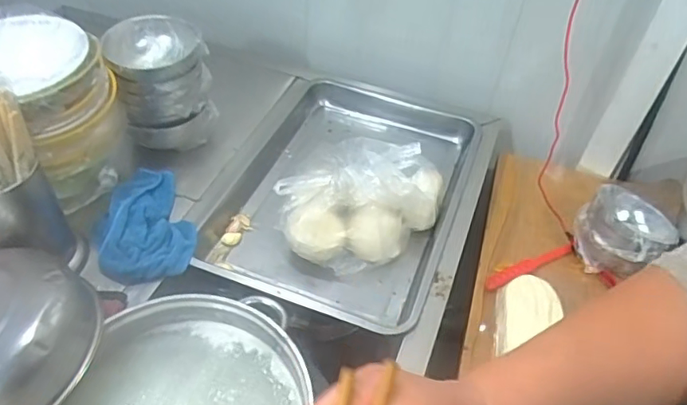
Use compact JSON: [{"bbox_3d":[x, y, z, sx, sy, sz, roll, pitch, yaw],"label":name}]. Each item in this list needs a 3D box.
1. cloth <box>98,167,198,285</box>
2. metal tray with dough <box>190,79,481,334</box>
[{"bbox_3d":[-0.287,0.019,0.777,0.129,0.047,0.205,-14,50,-18],"label":"cloth"},{"bbox_3d":[0.008,-0.053,0.884,0.393,0.157,0.527,18,48,11],"label":"metal tray with dough"}]

